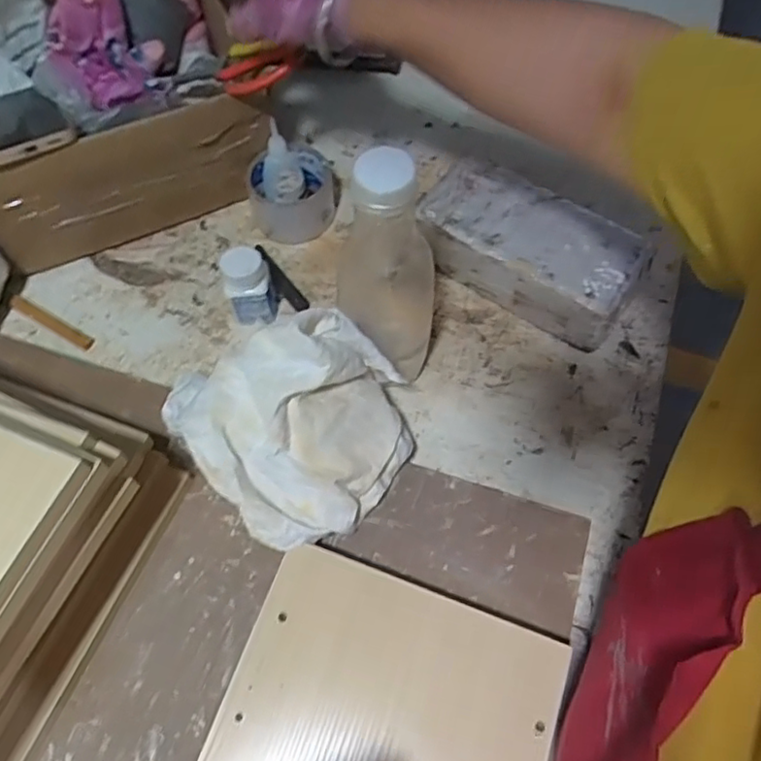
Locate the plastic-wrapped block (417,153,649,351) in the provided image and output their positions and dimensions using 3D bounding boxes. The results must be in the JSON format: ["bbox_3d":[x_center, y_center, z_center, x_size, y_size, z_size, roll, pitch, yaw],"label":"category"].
[{"bbox_3d":[0.138,-0.121,0.583,0.205,0.071,0.108,30,65,16],"label":"plastic-wrapped block"}]

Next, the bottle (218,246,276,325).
[{"bbox_3d":[-0.119,-0.082,0.560,0.036,0.081,0.036,0,61,0],"label":"bottle"}]

